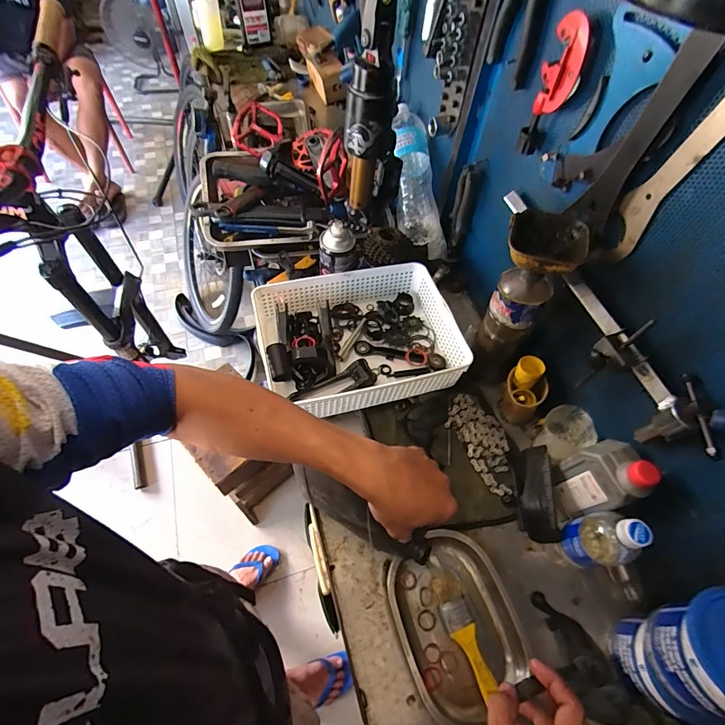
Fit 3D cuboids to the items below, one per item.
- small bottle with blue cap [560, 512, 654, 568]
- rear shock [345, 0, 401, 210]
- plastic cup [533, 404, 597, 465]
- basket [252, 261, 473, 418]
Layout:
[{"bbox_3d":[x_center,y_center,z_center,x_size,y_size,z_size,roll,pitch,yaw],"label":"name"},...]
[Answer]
[{"bbox_3d":[0.313,0.233,0.511,0.065,0.164,0.061,-4,59,-5],"label":"small bottle with blue cap"},{"bbox_3d":[0.015,-0.288,0.456,0.065,0.221,0.052,13,59,5],"label":"rear shock"},{"bbox_3d":[0.309,0.115,0.607,0.070,0.076,0.068,1,59,-2],"label":"plastic cup"},{"bbox_3d":[-0.005,-0.040,0.685,0.328,0.092,0.245,-14,60,-11],"label":"basket"}]

